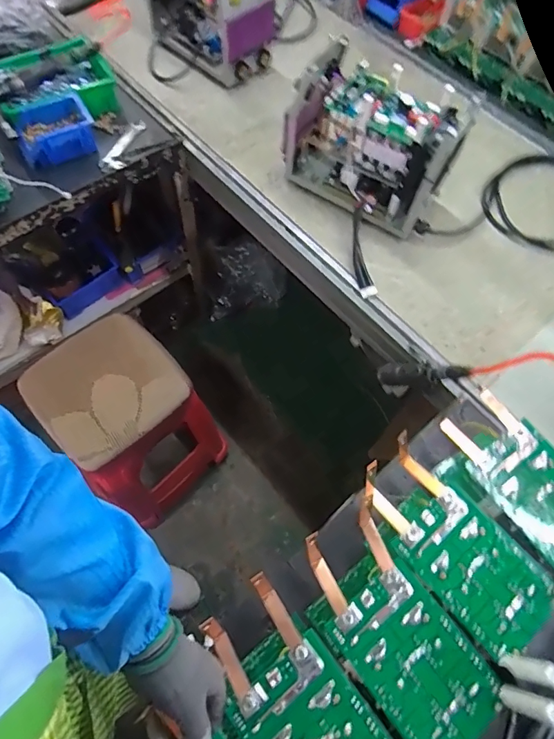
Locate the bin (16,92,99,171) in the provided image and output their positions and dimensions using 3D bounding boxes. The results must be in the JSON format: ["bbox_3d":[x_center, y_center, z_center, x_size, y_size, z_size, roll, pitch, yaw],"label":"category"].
[{"bbox_3d":[-0.467,-0.506,0.944,0.150,0.061,0.140,-21,67,-13],"label":"bin"}]

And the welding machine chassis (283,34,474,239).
[{"bbox_3d":[0.172,-0.428,0.847,0.315,0.199,0.145,30,66,11],"label":"welding machine chassis"}]

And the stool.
[{"bbox_3d":[-0.344,0.148,1.152,0.303,0.454,0.391,-36,71,-18],"label":"stool"}]

